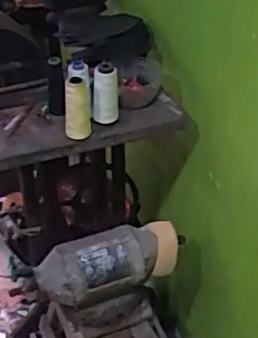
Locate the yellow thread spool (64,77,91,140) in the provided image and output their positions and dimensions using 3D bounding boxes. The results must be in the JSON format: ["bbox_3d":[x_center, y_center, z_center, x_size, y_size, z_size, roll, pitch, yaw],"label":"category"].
[{"bbox_3d":[-0.095,-0.113,1.078,0.047,0.105,0.051,-3,37,-4],"label":"yellow thread spool"}]

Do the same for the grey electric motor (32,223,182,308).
[{"bbox_3d":[-0.038,0.189,1.189,0.288,0.095,0.098,-13,39,-17],"label":"grey electric motor"}]

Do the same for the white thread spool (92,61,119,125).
[{"bbox_3d":[-0.044,-0.141,1.112,0.048,0.108,0.044,-2,37,-3],"label":"white thread spool"}]

